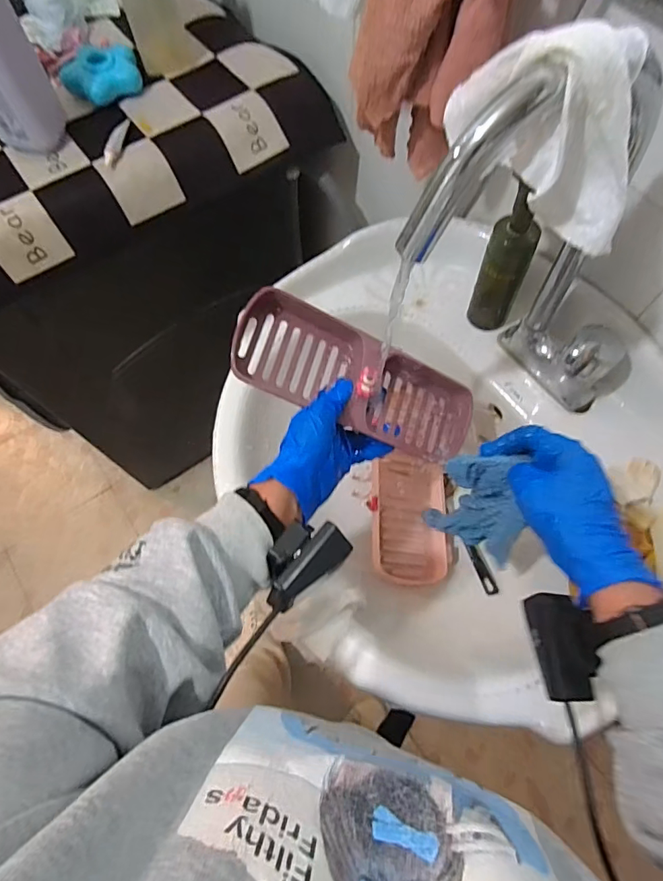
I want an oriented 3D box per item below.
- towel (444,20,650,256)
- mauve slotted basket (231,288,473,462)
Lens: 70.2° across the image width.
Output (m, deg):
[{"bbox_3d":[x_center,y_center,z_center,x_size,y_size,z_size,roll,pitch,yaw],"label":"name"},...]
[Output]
[{"bbox_3d":[0.130,-0.184,0.284,0.125,0.096,0.053,16,68,6],"label":"towel"},{"bbox_3d":[0.031,-0.058,0.464,0.255,0.044,0.089,25,64,-19],"label":"mauve slotted basket"}]

